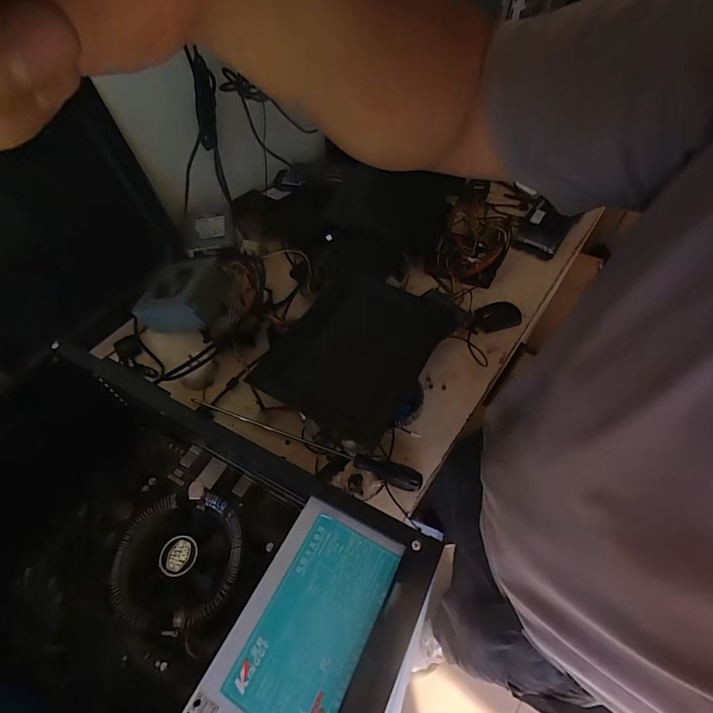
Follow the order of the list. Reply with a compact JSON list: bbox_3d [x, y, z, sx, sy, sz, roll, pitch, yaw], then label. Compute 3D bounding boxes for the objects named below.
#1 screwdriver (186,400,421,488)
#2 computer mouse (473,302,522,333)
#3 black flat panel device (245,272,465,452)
[{"bbox_3d":[-0.083,0.129,0.616,0.384,0.025,0.031,19,56,12],"label":"screwdriver"},{"bbox_3d":[0.277,-0.078,0.773,0.097,0.026,0.057,-11,55,-8],"label":"computer mouse"},{"bbox_3d":[0.012,-0.025,0.679,0.243,0.049,0.353,28,59,18],"label":"black flat panel device"}]

